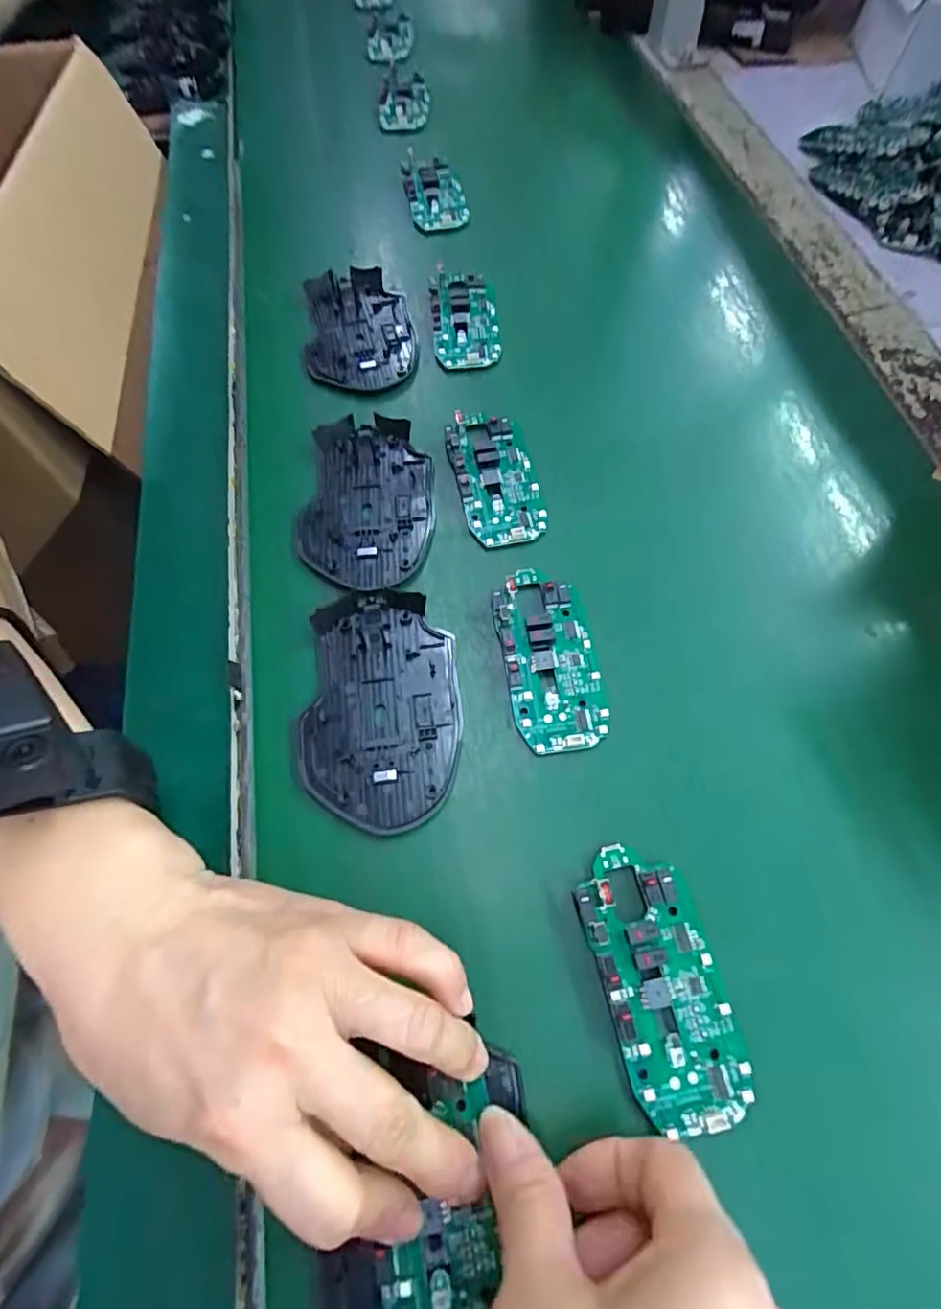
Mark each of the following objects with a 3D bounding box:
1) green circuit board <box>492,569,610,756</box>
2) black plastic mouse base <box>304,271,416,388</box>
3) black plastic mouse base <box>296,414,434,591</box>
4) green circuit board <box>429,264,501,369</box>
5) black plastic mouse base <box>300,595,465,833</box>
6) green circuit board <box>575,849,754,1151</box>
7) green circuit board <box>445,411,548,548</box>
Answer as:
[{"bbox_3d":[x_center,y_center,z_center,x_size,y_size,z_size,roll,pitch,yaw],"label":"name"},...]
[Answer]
[{"bbox_3d":[0.039,0.000,0.287,0.045,0.009,0.096,-10,65,-2],"label":"green circuit board"},{"bbox_3d":[-0.077,-0.222,0.396,0.071,0.016,0.102,-10,65,-2],"label":"black plastic mouse base"},{"bbox_3d":[-0.058,-0.088,0.329,0.070,0.010,0.111,2,65,4],"label":"black plastic mouse base"},{"bbox_3d":[-0.004,-0.236,0.403,0.045,0.017,0.086,-5,65,1],"label":"green circuit board"},{"bbox_3d":[-0.043,0.024,0.280,0.073,0.007,0.116,-6,65,0],"label":"black plastic mouse base"},{"bbox_3d":[0.074,0.125,0.225,0.044,0.009,0.097,-14,65,-4],"label":"green circuit board"},{"bbox_3d":[0.014,-0.105,0.333,0.044,0.013,0.090,-14,65,-4],"label":"green circuit board"}]

